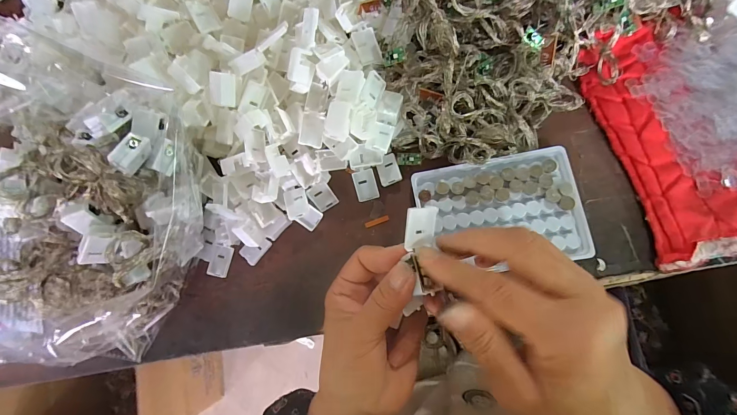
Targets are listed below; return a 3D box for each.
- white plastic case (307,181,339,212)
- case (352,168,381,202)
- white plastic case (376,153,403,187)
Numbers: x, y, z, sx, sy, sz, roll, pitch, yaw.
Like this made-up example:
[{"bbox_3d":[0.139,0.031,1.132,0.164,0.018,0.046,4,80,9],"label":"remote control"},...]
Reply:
[{"bbox_3d":[-0.042,-0.010,0.301,0.019,0.004,0.027,-35,125,-2],"label":"white plastic case"},{"bbox_3d":[-0.002,-0.020,0.300,0.020,0.004,0.027,-15,83,6],"label":"case"},{"bbox_3d":[0.018,-0.035,0.299,0.019,0.009,0.028,-16,83,5],"label":"white plastic case"}]

